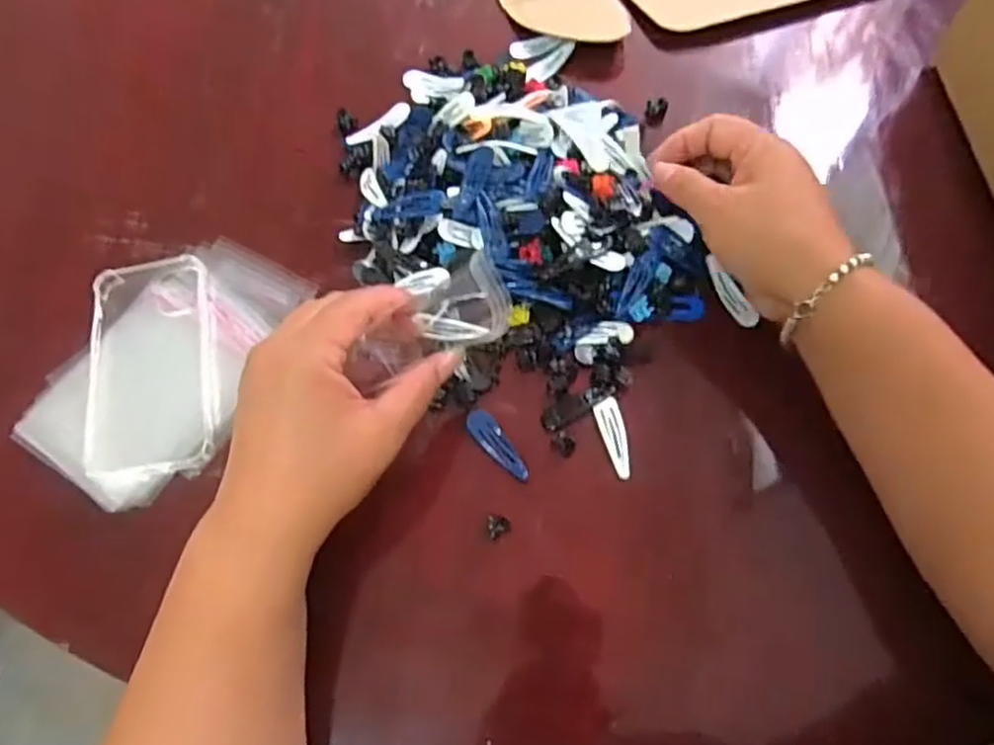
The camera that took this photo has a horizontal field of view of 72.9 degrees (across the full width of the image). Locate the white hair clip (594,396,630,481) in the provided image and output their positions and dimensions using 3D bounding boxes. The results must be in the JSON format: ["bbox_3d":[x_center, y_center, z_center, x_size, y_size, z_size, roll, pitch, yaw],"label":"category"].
[{"bbox_3d":[0.065,0.035,0.369,0.014,0.004,0.044,-14,69,-2],"label":"white hair clip"}]

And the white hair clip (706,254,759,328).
[{"bbox_3d":[0.134,-0.046,0.390,0.010,0.005,0.047,-31,87,-11],"label":"white hair clip"}]

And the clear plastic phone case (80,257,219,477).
[{"bbox_3d":[-0.199,-0.008,0.389,0.071,0.011,0.132,-13,69,-2],"label":"clear plastic phone case"}]

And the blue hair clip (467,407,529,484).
[{"bbox_3d":[0.001,0.040,0.369,0.014,0.006,0.046,-42,73,-12],"label":"blue hair clip"}]

